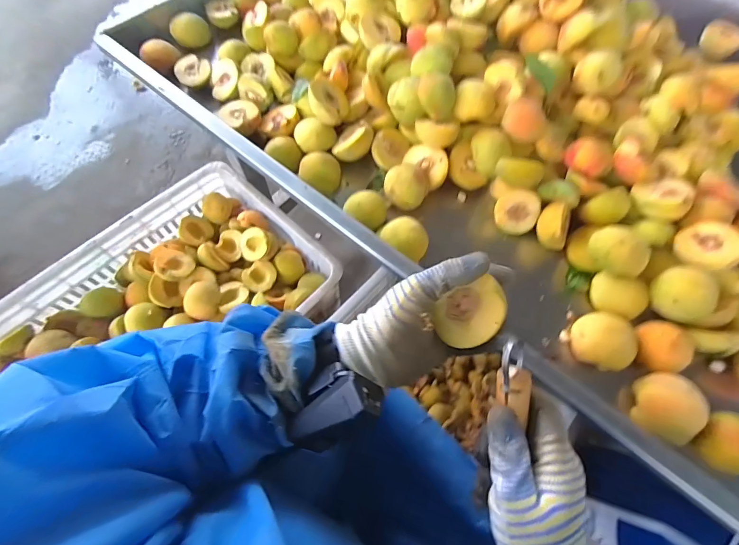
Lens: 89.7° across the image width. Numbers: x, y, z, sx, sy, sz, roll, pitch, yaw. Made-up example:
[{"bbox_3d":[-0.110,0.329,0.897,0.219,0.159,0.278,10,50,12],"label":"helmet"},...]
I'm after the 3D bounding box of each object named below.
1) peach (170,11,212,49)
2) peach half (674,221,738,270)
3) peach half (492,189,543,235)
[{"bbox_3d":[-0.315,-0.427,0.650,0.065,0.042,0.047,-17,65,-10],"label":"peach"},{"bbox_3d":[0.389,-0.028,0.425,0.058,0.023,0.058,-35,48,9],"label":"peach half"},{"bbox_3d":[0.196,-0.083,0.497,0.053,0.057,0.029,22,24,6],"label":"peach half"}]

